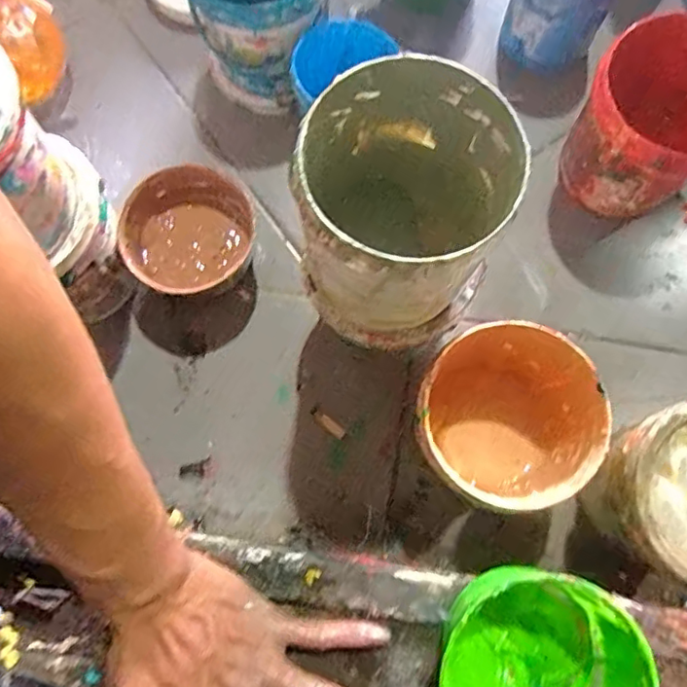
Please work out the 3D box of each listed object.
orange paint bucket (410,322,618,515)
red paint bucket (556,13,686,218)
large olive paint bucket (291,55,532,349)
[{"bbox_3d":[0.116,0.062,0.447,0.124,0.125,0.122,0,77,1],"label":"orange paint bucket"},{"bbox_3d":[0.265,-0.180,0.502,0.116,0.129,0.123,43,81,10],"label":"red paint bucket"},{"bbox_3d":[0.034,-0.072,0.346,0.114,0.137,0.119,0,77,1],"label":"large olive paint bucket"}]

